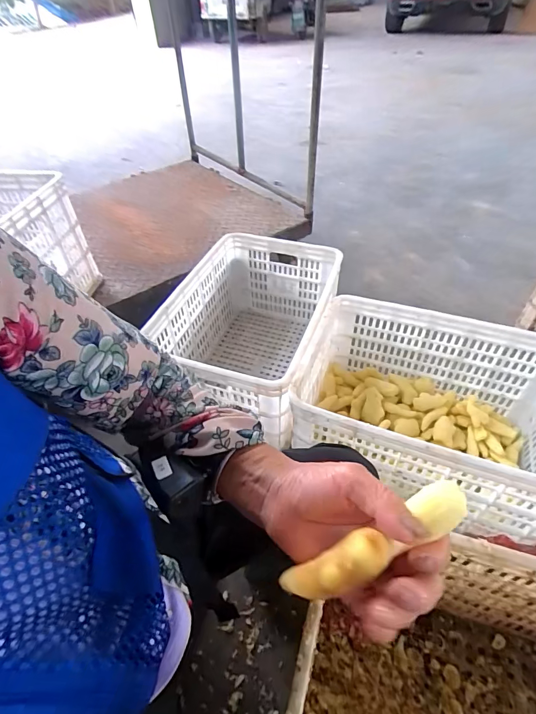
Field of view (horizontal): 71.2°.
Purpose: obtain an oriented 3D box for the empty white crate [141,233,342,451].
[{"bbox_3d":[-0.031,-0.064,1.015,0.360,0.289,0.514,14,48,16],"label":"empty white crate"}]

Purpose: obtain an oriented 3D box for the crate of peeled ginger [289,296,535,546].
[{"bbox_3d":[0.349,0.118,0.819,0.521,0.269,0.375,16,50,17],"label":"crate of peeled ginger"}]

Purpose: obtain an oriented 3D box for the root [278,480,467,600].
[{"bbox_3d":[0.064,0.117,0.230,0.128,0.025,0.028,-32,49,2],"label":"root"}]

